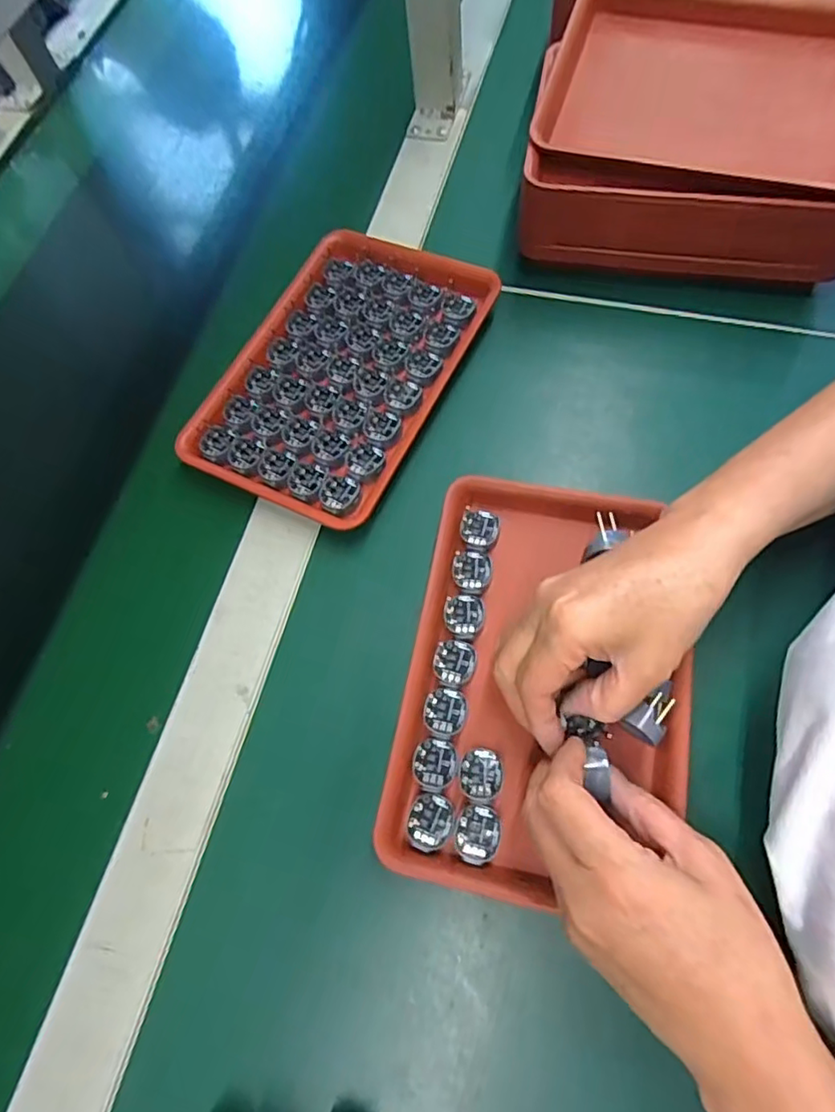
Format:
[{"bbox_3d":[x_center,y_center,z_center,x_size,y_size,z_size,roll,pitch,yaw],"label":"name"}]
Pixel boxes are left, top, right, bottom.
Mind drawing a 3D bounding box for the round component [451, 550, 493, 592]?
[{"bbox_3d":[0.035,0.009,0.374,0.025,0.004,0.026,-1,70,2],"label":"round component"}]

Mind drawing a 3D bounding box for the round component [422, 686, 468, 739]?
[{"bbox_3d":[0.016,0.091,0.344,0.024,0.004,0.028,15,71,8],"label":"round component"}]

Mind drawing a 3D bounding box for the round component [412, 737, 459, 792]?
[{"bbox_3d":[0.010,0.118,0.332,0.025,0.004,0.027,-1,70,2],"label":"round component"}]

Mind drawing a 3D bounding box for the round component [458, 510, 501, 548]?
[{"bbox_3d":[0.041,-0.019,0.384,0.025,0.004,0.026,-1,70,2],"label":"round component"}]

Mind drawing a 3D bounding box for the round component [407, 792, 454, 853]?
[{"bbox_3d":[0.007,0.147,0.323,0.023,0.004,0.028,16,71,8],"label":"round component"}]

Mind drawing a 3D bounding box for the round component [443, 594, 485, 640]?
[{"bbox_3d":[0.028,0.037,0.362,0.024,0.004,0.027,14,71,7],"label":"round component"}]

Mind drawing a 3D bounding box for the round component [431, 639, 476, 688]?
[{"bbox_3d":[0.022,0.064,0.354,0.025,0.004,0.027,14,71,7],"label":"round component"}]

